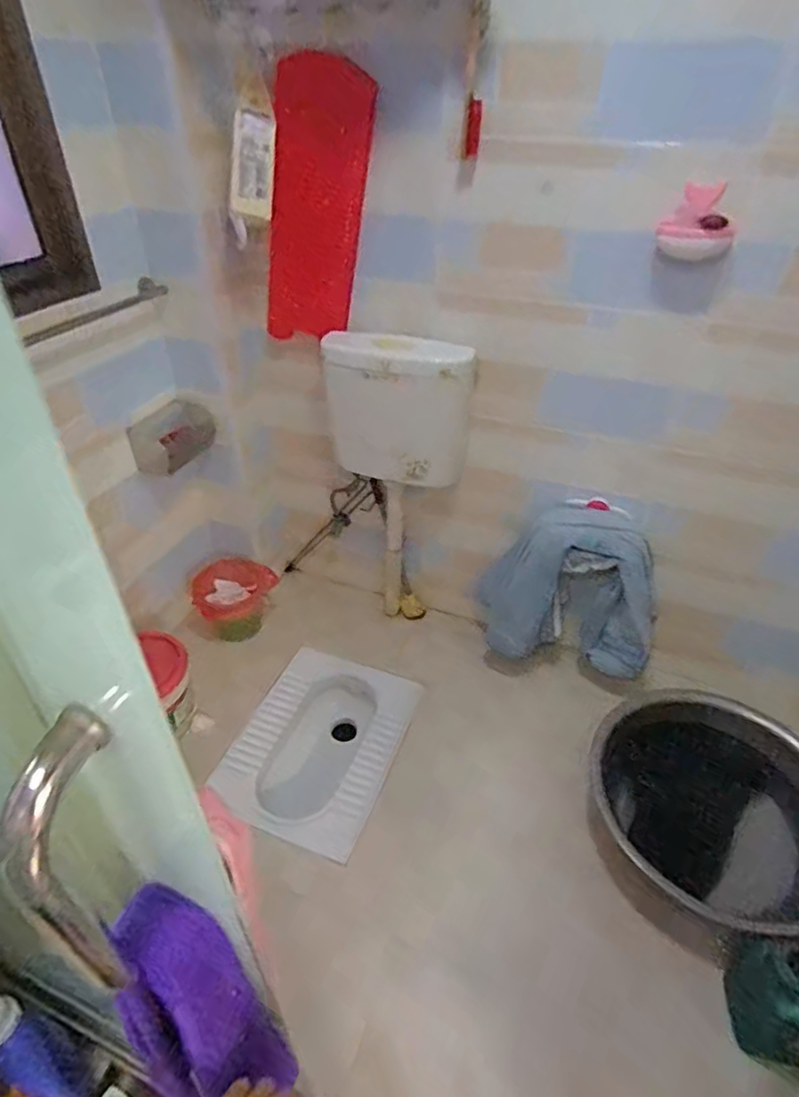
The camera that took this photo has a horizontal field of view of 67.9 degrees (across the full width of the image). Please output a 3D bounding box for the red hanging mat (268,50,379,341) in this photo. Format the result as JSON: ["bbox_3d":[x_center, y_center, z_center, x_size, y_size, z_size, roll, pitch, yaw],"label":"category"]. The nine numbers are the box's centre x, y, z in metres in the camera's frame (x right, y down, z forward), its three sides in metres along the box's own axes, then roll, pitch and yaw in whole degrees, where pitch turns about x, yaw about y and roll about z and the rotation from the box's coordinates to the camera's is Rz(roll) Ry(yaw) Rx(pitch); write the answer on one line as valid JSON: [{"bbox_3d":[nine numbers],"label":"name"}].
[{"bbox_3d":[-0.181,-0.719,1.302,0.197,0.575,0.032,10,52,-5],"label":"red hanging mat"}]

